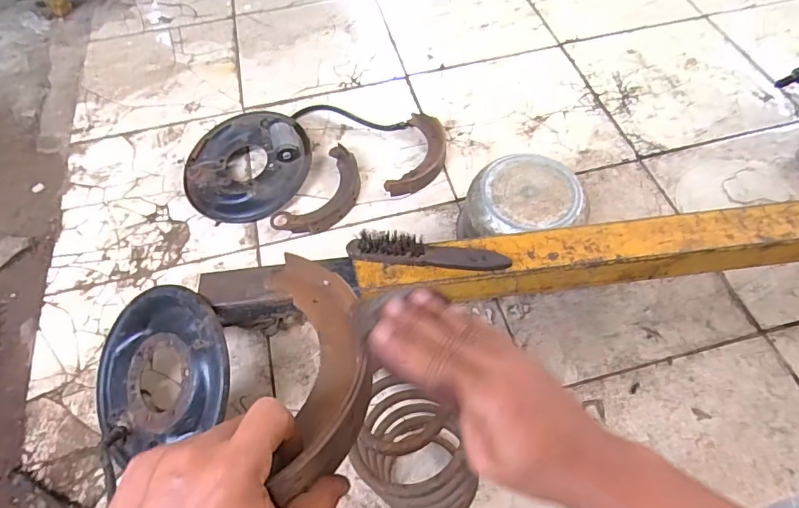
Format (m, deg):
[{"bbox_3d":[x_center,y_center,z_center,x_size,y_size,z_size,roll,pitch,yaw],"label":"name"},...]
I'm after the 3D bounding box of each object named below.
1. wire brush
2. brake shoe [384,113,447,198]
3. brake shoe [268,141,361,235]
[{"bbox_3d":[0.040,-0.002,0.688,0.230,0.046,0.033,5,59,6],"label":"wire brush"},{"bbox_3d":[0.047,-0.212,1.014,0.100,0.031,0.213,13,61,10],"label":"brake shoe"},{"bbox_3d":[-0.151,-0.125,0.976,0.123,0.031,0.224,28,65,18],"label":"brake shoe"}]

